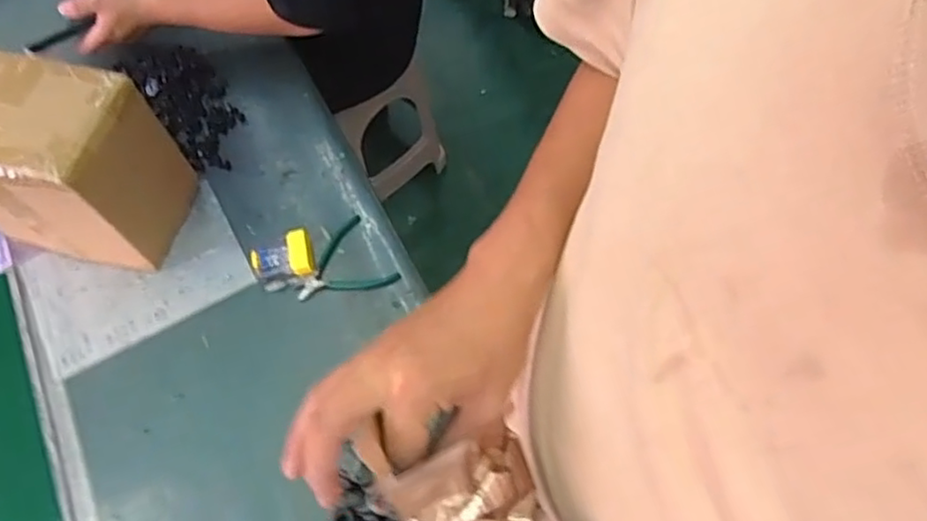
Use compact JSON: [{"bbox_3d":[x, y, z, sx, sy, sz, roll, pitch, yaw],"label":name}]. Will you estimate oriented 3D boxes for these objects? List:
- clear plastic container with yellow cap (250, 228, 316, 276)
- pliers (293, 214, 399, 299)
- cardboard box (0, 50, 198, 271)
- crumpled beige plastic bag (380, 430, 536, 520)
[{"bbox_3d":[-0.266,-0.007,0.955,0.086,0.023,0.067,-13,64,-6],"label":"clear plastic container with yellow cap"},{"bbox_3d":[-0.183,0.014,0.956,0.135,0.009,0.125,-33,67,-14],"label":"pliers"},{"bbox_3d":[-0.546,-0.126,0.893,0.239,0.251,0.167,11,64,6],"label":"cardboard box"},{"bbox_3d":[0.004,0.161,0.395,0.098,0.031,0.107,-15,94,-28],"label":"crumpled beige plastic bag"}]

